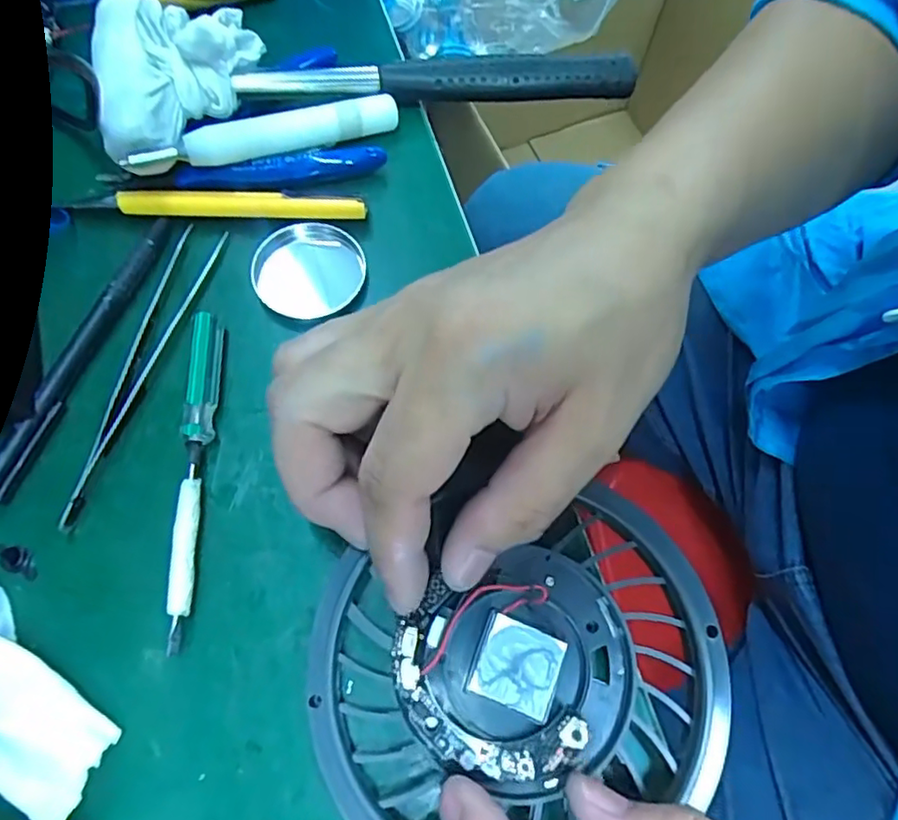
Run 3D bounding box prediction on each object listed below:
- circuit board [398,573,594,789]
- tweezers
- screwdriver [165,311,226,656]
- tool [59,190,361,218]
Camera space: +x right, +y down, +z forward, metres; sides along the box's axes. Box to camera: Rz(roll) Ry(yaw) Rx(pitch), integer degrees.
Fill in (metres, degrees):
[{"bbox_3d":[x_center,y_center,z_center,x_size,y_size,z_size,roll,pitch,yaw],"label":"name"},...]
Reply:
[{"bbox_3d":[0.009,0.094,0.198,0.070,0.008,0.039,41,74,13],"label":"circuit board"},{"bbox_3d":[-0.127,-0.019,0.246,0.018,0.008,0.134,17,70,5],"label":"tweezers"},{"bbox_3d":[-0.095,0.022,0.229,0.009,0.013,0.126,-2,70,-2],"label":"screwdriver"},{"bbox_3d":[-0.103,-0.090,0.267,0.131,0.013,0.012,2,70,0],"label":"tool"}]

